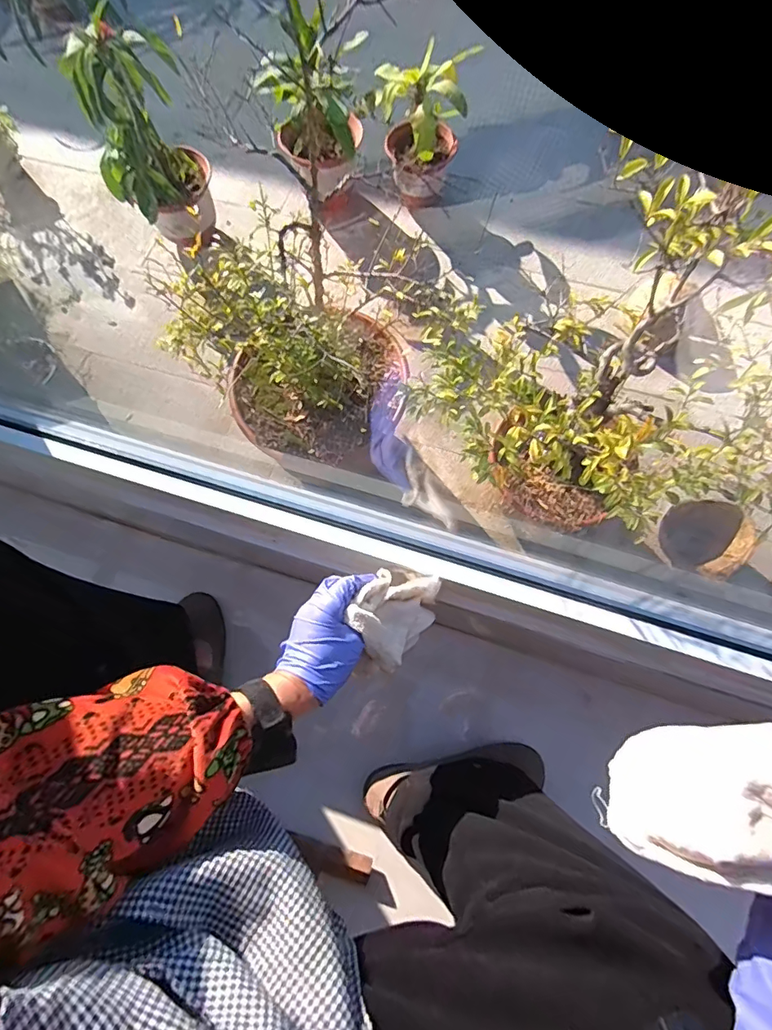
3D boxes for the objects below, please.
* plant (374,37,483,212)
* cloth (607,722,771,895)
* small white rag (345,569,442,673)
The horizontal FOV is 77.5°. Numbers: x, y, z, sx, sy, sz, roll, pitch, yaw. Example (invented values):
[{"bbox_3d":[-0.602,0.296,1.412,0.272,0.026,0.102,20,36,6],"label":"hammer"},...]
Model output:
[{"bbox_3d":[0.095,-0.999,1.290,0.250,0.309,0.213,5,71,3],"label":"plant"},{"bbox_3d":[0.190,0.140,0.229,0.047,0.156,0.072,19,65,-40],"label":"cloth"},{"bbox_3d":[0.010,0.104,0.510,0.074,0.094,0.108,24,73,9],"label":"small white rag"}]

